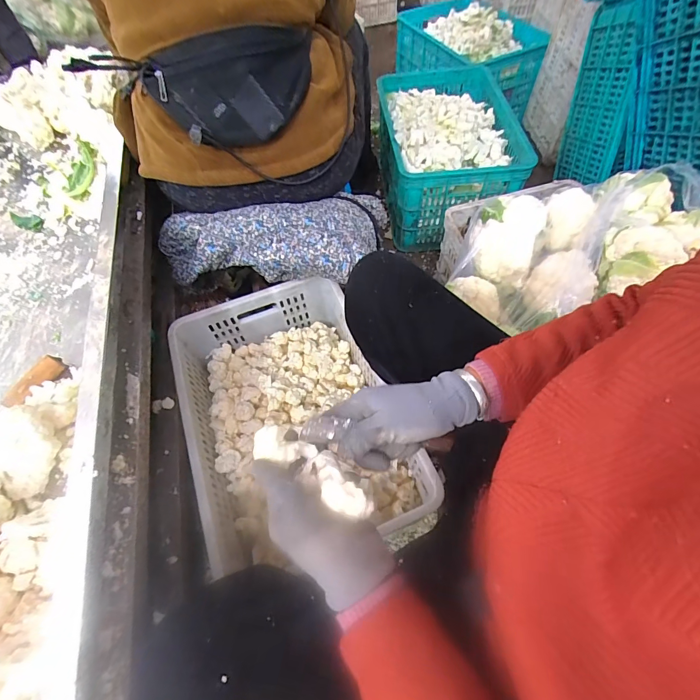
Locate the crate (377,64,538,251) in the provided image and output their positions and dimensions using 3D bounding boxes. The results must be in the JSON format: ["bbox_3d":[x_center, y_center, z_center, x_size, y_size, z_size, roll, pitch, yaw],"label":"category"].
[{"bbox_3d":[0.326,-0.640,1.195,0.424,0.275,0.583,-4,59,2],"label":"crate"}]

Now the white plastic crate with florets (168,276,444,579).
[{"bbox_3d":[-0.114,0.120,0.710,0.348,0.147,0.497,-21,60,-8],"label":"white plastic crate with florets"}]

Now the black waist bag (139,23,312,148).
[{"bbox_3d":[-0.178,-0.429,0.599,0.265,0.127,0.114,-21,60,-8],"label":"black waist bag"}]

